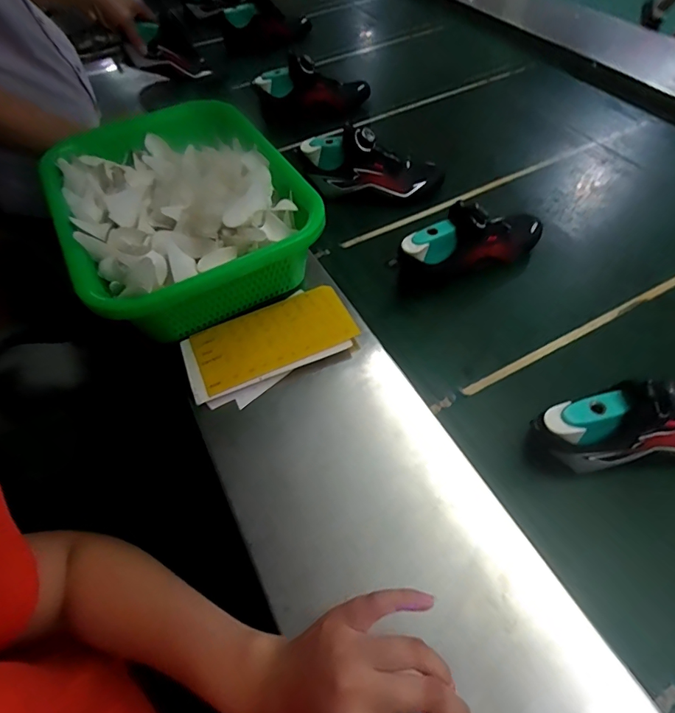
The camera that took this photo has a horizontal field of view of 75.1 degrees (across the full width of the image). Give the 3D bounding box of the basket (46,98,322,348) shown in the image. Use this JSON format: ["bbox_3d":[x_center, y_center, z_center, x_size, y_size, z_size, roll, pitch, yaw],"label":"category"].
[{"bbox_3d":[-0.210,-0.201,0.613,0.274,0.119,0.400,-25,56,-14],"label":"basket"}]

